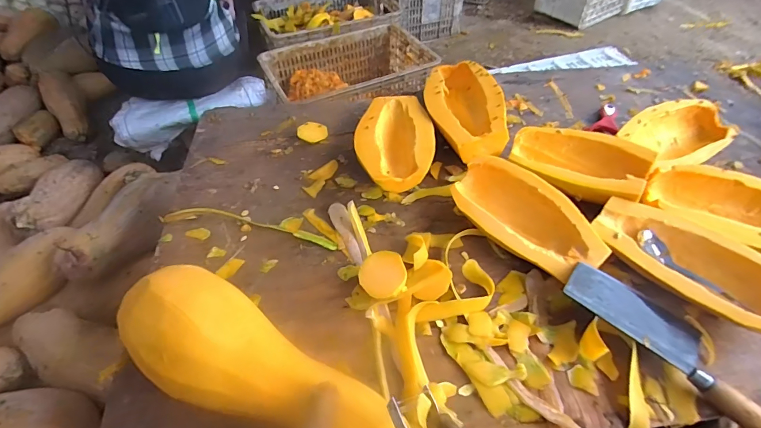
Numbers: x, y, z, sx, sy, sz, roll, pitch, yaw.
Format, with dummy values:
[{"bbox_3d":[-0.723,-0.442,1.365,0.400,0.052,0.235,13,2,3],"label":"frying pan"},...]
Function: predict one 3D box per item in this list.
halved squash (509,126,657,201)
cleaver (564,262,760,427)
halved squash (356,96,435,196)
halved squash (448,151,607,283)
[{"bbox_3d":[0.338,-0.091,0.669,0.215,0.059,0.125,24,54,22],"label":"halved squash"},{"bbox_3d":[0.371,0.159,0.497,0.261,0.028,0.091,41,47,22],"label":"cleaver"},{"bbox_3d":[0.026,-0.140,0.725,0.141,0.067,0.309,-1,49,2],"label":"halved squash"},{"bbox_3d":[0.223,0.005,0.598,0.109,0.071,0.236,-37,57,-26],"label":"halved squash"}]

